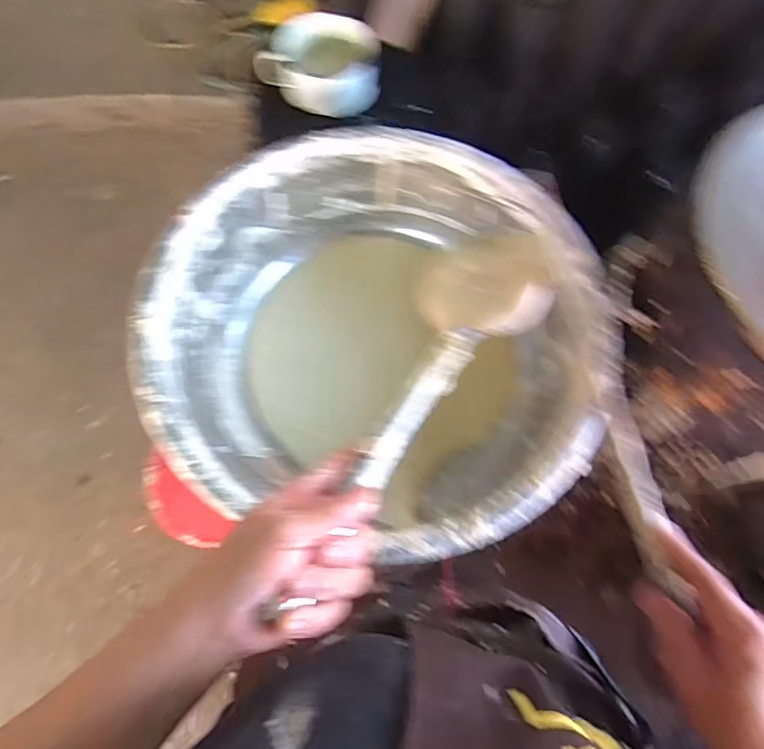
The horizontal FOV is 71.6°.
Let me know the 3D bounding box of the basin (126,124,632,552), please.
[{"bbox_3d":[0.005,-0.042,0.776,0.562,0.250,0.544,0,69,0],"label":"basin"}]

